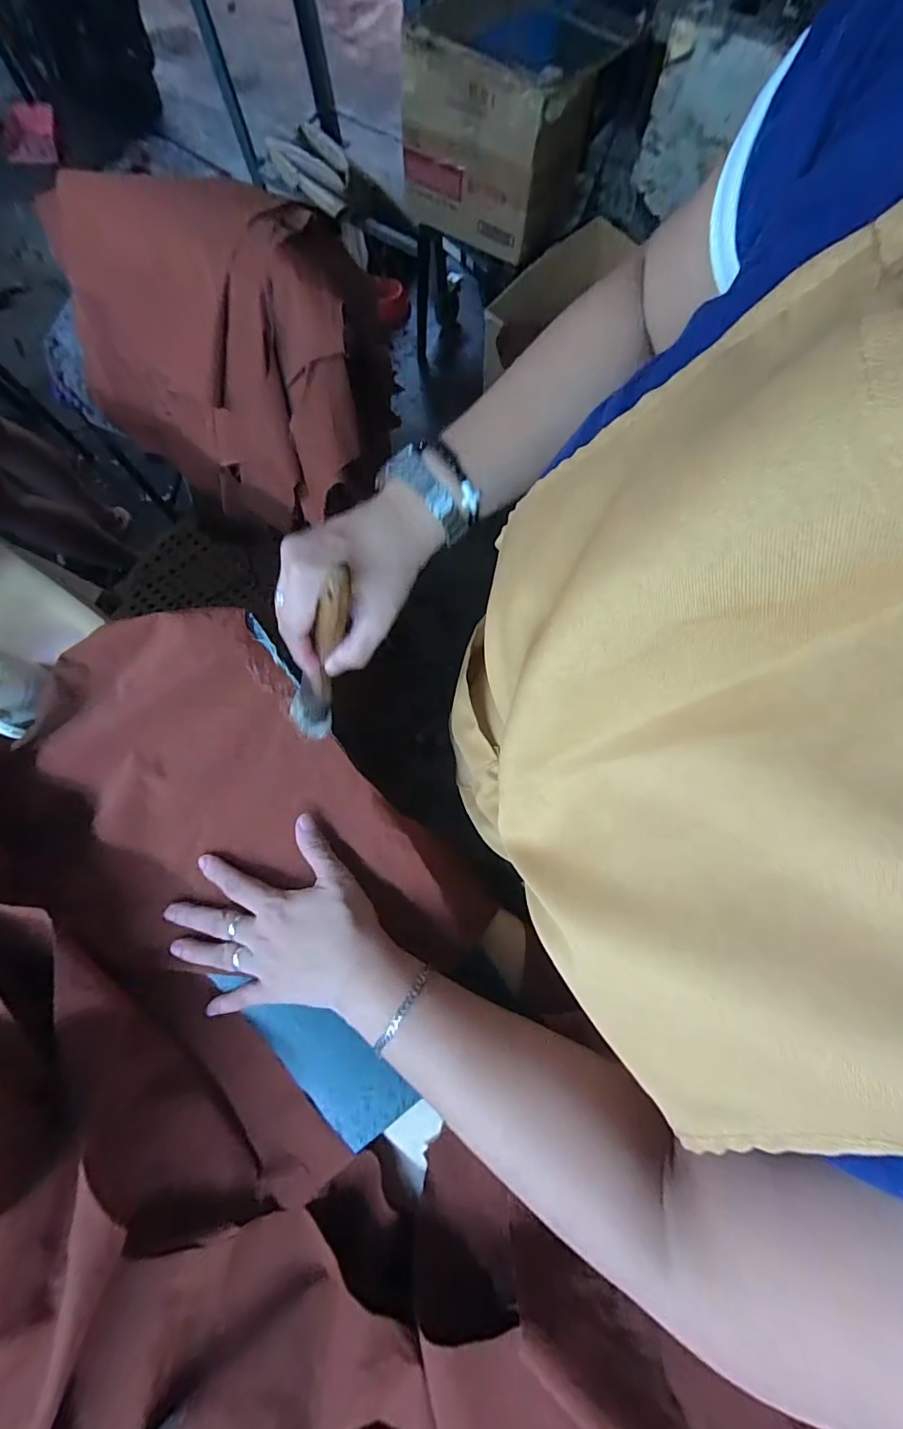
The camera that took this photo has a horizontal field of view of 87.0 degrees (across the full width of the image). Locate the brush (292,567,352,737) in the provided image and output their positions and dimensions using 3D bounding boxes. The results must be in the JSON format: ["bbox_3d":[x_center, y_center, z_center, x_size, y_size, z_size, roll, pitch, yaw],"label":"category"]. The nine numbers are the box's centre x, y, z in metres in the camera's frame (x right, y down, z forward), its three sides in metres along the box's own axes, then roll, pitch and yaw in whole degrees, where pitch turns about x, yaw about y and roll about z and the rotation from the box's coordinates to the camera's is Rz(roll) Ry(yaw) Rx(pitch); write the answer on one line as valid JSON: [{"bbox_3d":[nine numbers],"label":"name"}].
[{"bbox_3d":[-0.094,-0.040,0.342,0.023,0.173,0.042,-28,73,-34],"label":"brush"}]

